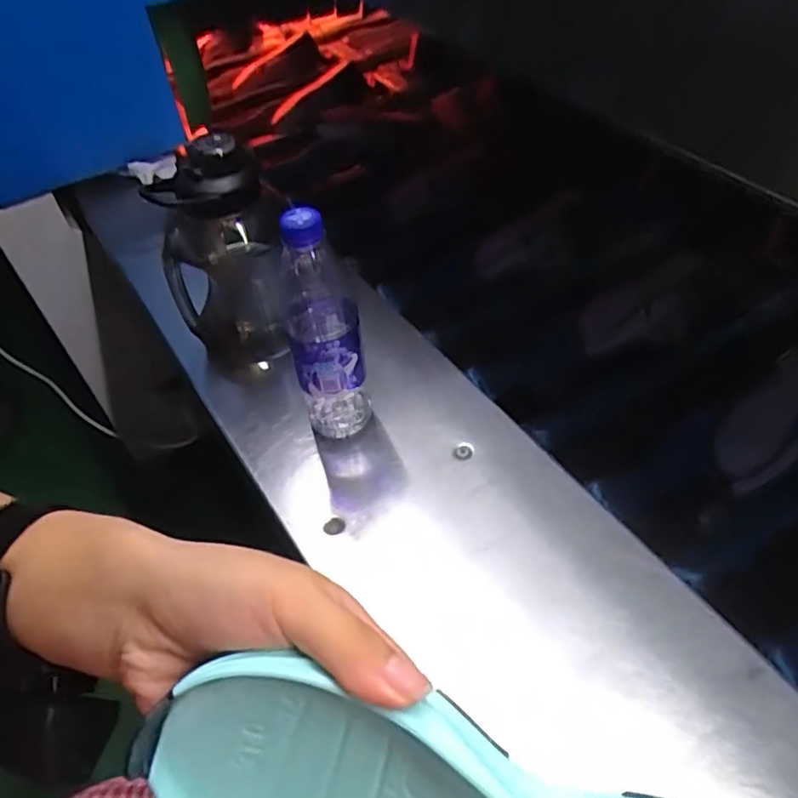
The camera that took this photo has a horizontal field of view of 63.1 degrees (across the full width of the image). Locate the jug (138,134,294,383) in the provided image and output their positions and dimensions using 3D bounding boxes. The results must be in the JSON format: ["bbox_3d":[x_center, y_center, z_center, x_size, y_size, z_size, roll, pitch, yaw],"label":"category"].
[{"bbox_3d":[-0.171,-0.124,0.652,0.110,0.233,0.099,-23,52,-15],"label":"jug"}]

